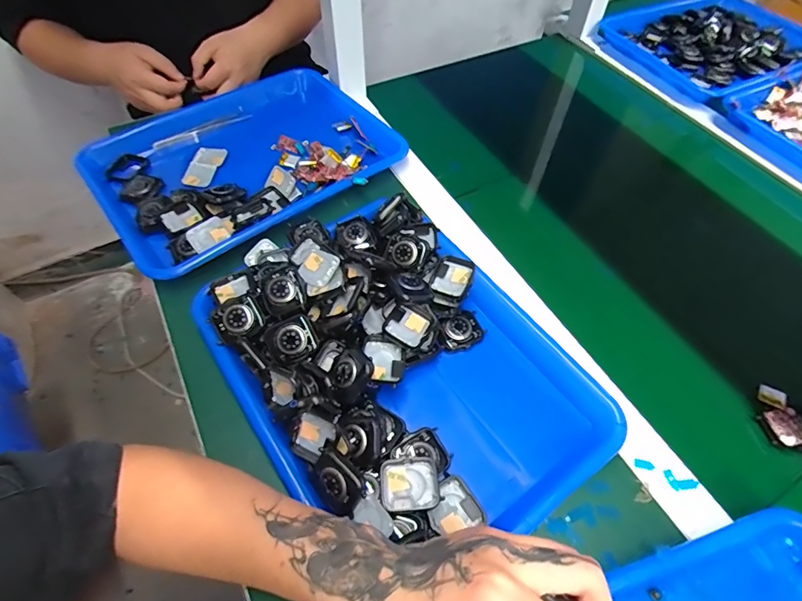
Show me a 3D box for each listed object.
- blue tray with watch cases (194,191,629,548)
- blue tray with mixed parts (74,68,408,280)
[{"bbox_3d":[-0.005,0.051,0.384,0.248,0.061,0.329,-33,63,-20],"label":"blue tray with watch cases"},{"bbox_3d":[-0.192,-0.174,0.569,0.349,0.055,0.259,-34,63,-20],"label":"blue tray with mixed parts"}]

